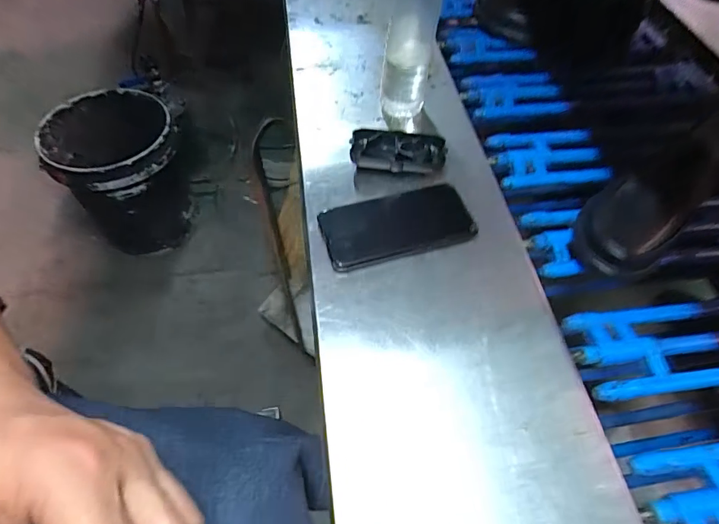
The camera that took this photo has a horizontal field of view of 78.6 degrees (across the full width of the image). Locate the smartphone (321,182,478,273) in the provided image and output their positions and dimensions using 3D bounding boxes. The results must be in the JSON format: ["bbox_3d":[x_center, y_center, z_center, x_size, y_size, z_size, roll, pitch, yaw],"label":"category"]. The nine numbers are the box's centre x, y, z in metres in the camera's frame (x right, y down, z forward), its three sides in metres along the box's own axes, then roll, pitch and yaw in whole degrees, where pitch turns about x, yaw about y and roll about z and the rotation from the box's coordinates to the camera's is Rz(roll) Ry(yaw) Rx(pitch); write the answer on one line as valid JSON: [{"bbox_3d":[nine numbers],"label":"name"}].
[{"bbox_3d":[0.040,-0.039,0.471,0.156,0.007,0.077,-13,59,-9],"label":"smartphone"}]

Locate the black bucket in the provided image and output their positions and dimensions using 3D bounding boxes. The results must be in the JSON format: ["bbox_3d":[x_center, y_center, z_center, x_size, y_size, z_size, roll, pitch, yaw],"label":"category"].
[{"bbox_3d":[-0.611,-0.217,1.196,0.293,0.358,0.291,1,55,-1],"label":"black bucket"}]

